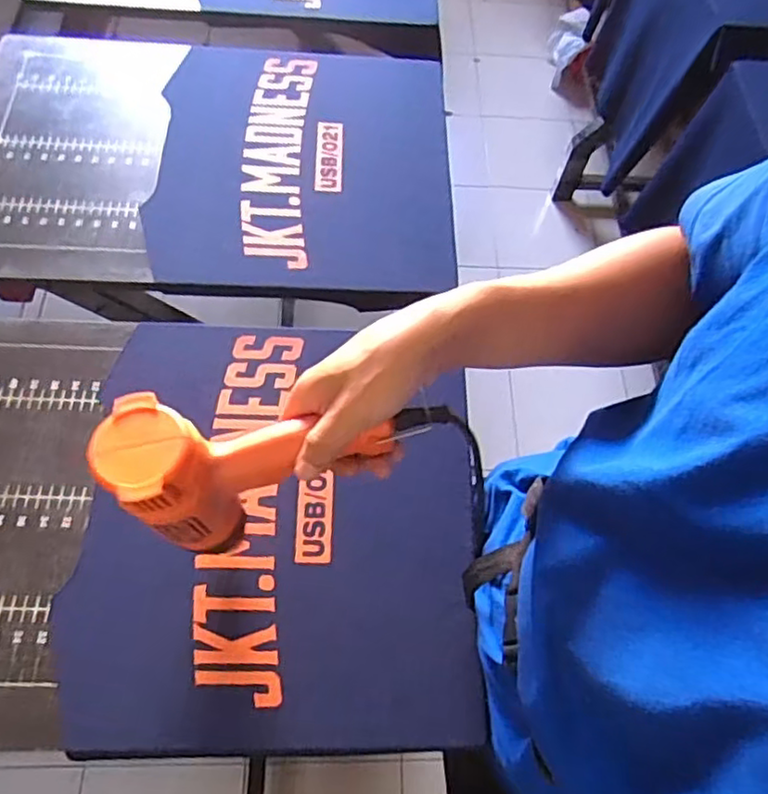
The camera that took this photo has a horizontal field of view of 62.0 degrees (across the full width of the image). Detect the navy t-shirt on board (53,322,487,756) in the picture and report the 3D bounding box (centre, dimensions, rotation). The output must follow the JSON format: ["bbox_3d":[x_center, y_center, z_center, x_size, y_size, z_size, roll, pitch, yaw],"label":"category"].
[{"bbox_3d":[-0.095,0.103,0.593,0.353,0.030,0.393,2,64,-4],"label":"navy t-shirt on board"}]

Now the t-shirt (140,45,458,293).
[{"bbox_3d":[-0.095,-0.300,0.814,0.360,0.019,0.391,2,63,-7],"label":"t-shirt"}]

